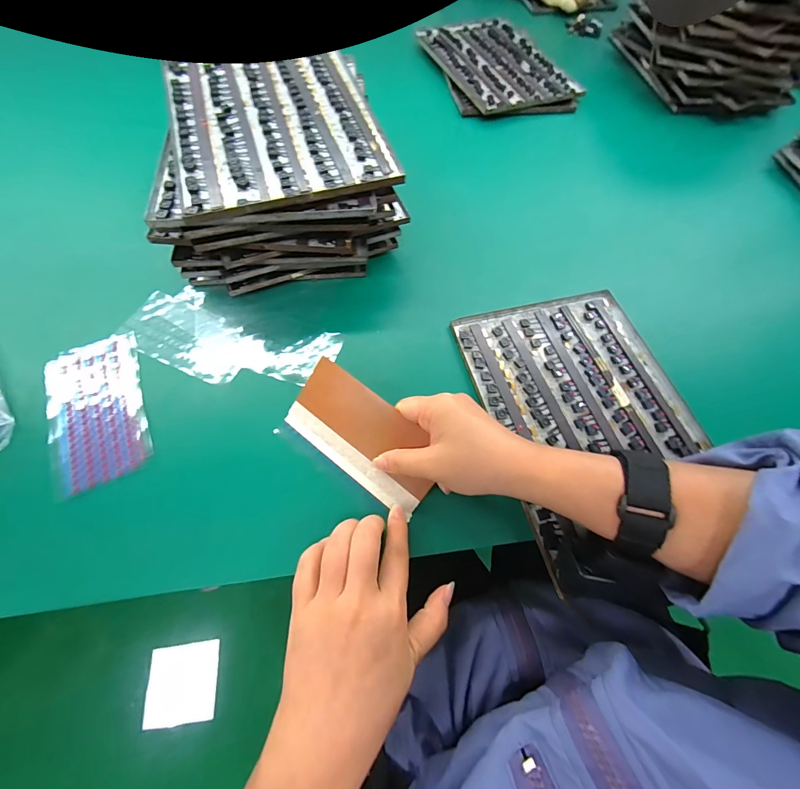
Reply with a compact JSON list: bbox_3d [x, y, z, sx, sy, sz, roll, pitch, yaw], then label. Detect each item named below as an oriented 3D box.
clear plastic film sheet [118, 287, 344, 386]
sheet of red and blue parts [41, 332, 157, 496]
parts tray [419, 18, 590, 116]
[{"bbox_3d":[-0.163,-0.051,0.333,0.198,0.008,0.084,20,66,6],"label":"clear plastic film sheet"},{"bbox_3d":[-0.257,0.010,0.296,0.071,0.008,0.139,-21,69,-12],"label":"sheet of red and blue parts"},{"bbox_3d":[0.152,-0.524,0.558,0.184,0.013,0.252,-17,68,-10],"label":"parts tray"}]

